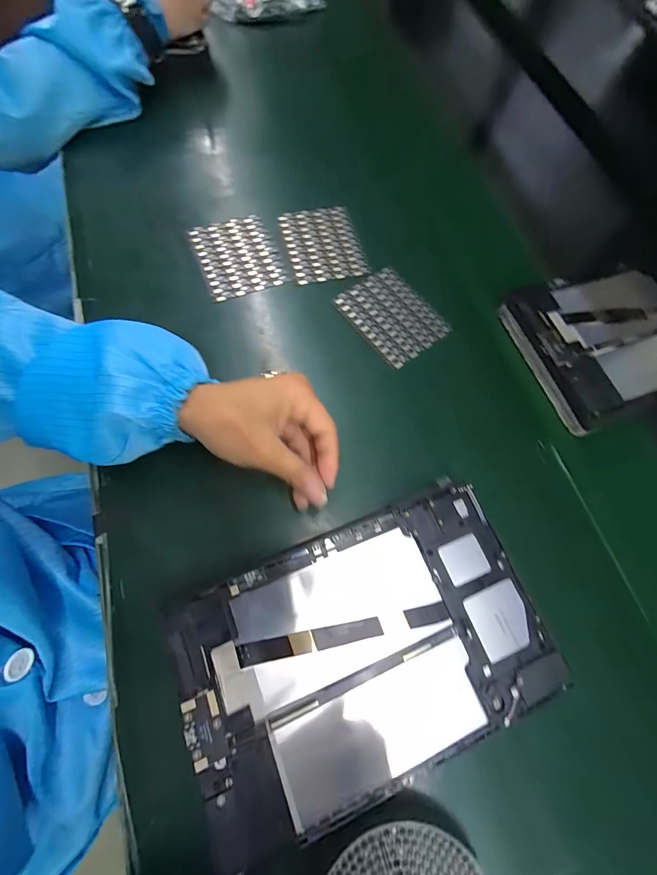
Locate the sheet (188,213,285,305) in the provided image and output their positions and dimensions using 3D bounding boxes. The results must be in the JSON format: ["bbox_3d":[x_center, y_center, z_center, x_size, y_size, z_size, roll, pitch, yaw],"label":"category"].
[{"bbox_3d":[-0.096,-0.192,0.371,0.080,0.011,0.096,-20,73,-13],"label":"sheet"}]

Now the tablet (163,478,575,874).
[{"bbox_3d":[0.024,0.141,0.238,0.240,0.008,0.151,-21,74,-11],"label":"tablet"}]

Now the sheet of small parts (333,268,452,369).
[{"bbox_3d":[0.067,-0.126,0.360,0.078,0.010,0.098,-37,78,-17],"label":"sheet of small parts"}]

